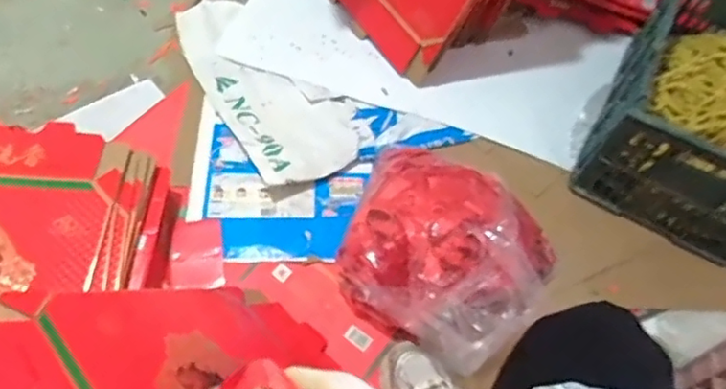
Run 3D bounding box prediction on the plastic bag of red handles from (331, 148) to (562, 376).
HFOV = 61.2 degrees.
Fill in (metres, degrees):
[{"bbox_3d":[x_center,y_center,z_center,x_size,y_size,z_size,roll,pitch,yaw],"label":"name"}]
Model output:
[{"bbox_3d":[0.120,0.073,0.931,0.315,0.174,0.269,30,61,16],"label":"plastic bag of red handles"}]

